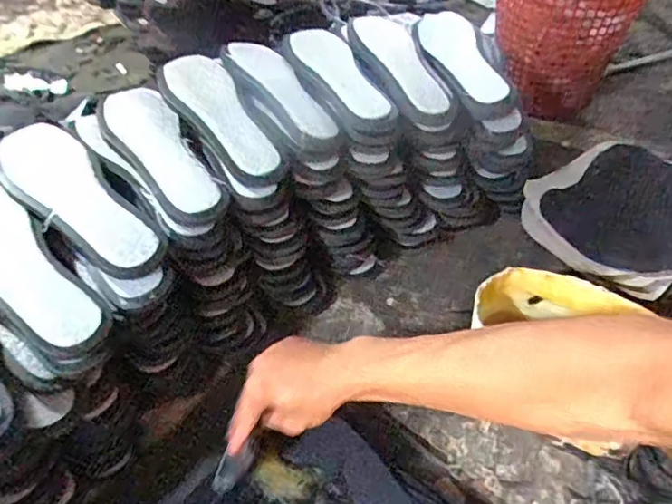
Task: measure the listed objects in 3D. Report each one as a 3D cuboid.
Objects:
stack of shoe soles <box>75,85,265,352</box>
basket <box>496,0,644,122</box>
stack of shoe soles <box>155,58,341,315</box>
[{"bbox_3d":[-0.187,-0.028,0.639,0.094,0.232,0.245,-29,54,-24],"label":"stack of shoe soles"},{"bbox_3d":[0.406,-0.414,0.979,0.260,0.238,0.271,19,51,16],"label":"basket"},{"bbox_3d":[-0.121,-0.074,0.679,0.088,0.237,0.259,-30,55,-24],"label":"stack of shoe soles"}]

